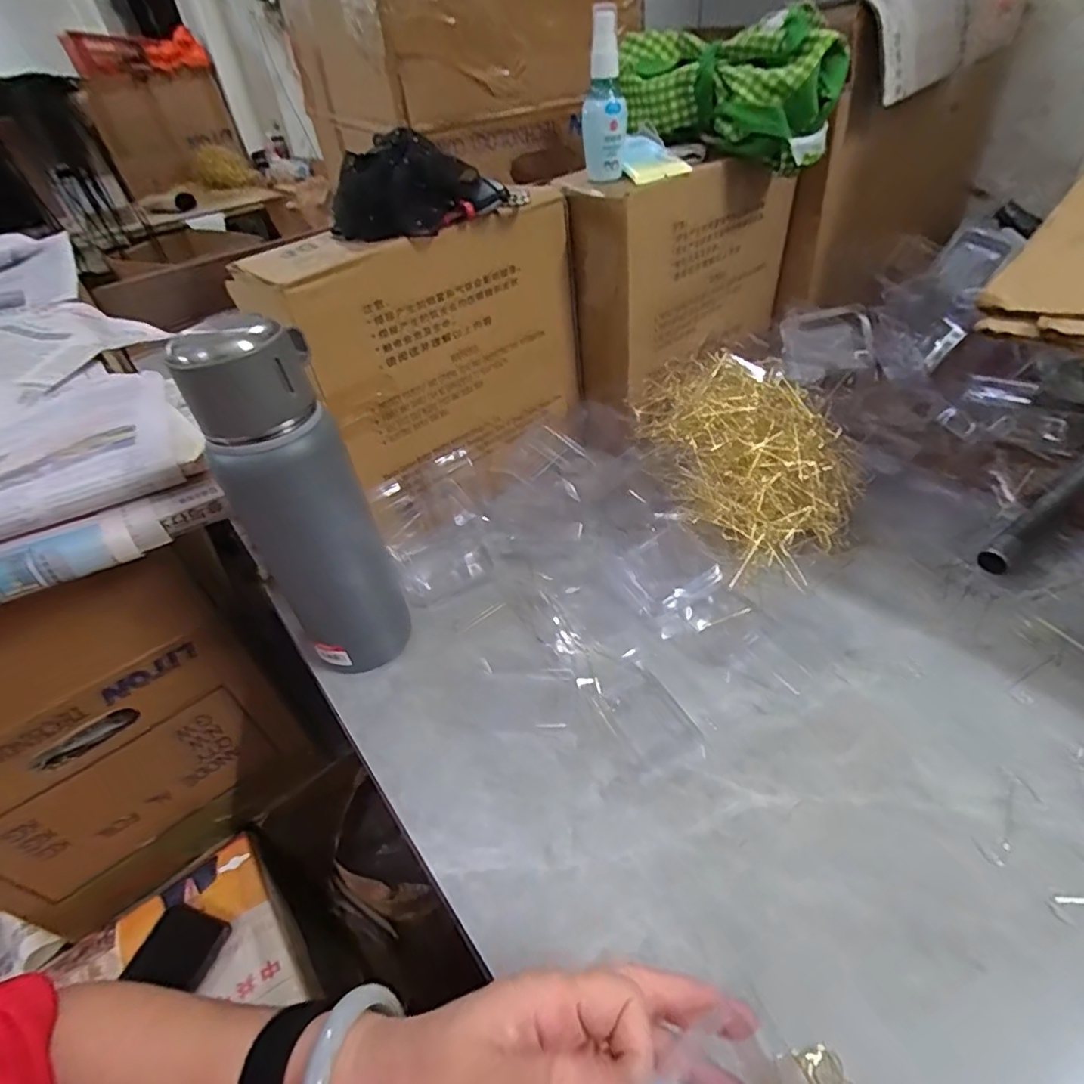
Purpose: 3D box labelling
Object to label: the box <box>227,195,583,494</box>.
[{"bbox_3d":[-0.110,-0.195,0.550,0.290,0.202,0.112,-35,48,-27],"label":"box"}]

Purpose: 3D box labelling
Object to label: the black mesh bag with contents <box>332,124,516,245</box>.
[{"bbox_3d":[-0.100,-0.282,0.449,0.140,0.059,0.071,-15,42,-9],"label":"black mesh bag with contents"}]

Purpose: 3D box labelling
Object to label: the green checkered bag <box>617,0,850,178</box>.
[{"bbox_3d":[0.170,-0.425,0.541,0.207,0.099,0.074,28,53,33],"label":"green checkered bag"}]

